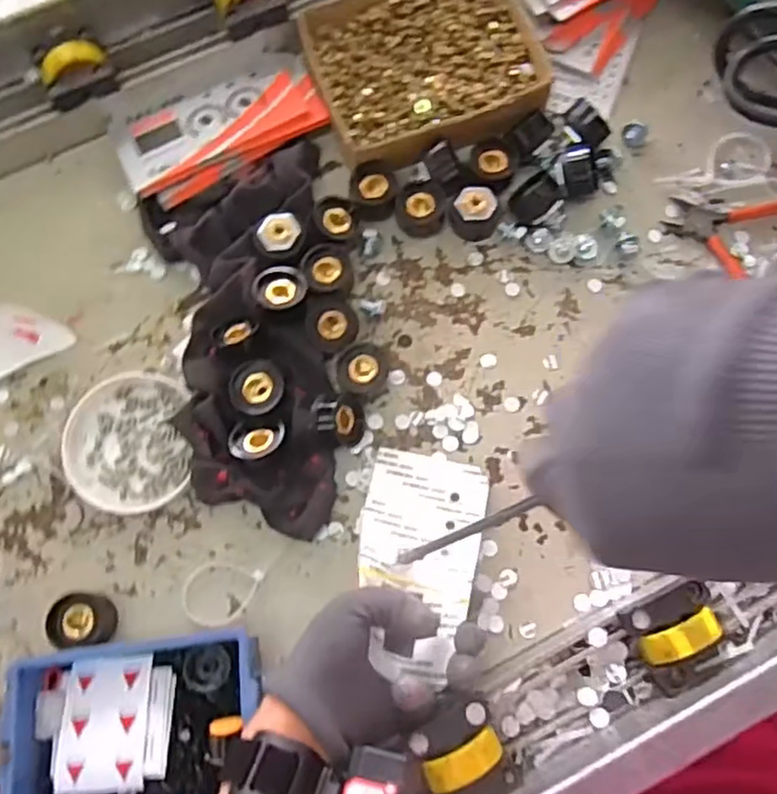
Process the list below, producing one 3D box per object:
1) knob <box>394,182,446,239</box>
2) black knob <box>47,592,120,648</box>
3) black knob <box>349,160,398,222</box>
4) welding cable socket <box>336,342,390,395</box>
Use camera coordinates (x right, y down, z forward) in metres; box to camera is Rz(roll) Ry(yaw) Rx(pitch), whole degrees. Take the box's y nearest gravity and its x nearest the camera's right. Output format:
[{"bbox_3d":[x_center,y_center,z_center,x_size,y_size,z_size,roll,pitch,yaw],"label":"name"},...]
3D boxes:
[{"bbox_3d":[0.025,-0.143,0.514,0.037,0.029,0.033,6,78,3],"label":"knob"},{"bbox_3d":[-0.201,0.146,0.441,0.040,0.030,0.032,-7,78,0],"label":"black knob"},{"bbox_3d":[-0.012,-0.162,0.520,0.035,0.025,0.040,-4,78,1],"label":"black knob"},{"bbox_3d":[-0.019,-0.018,0.479,0.035,0.030,0.033,0,78,1],"label":"welding cable socket"}]

